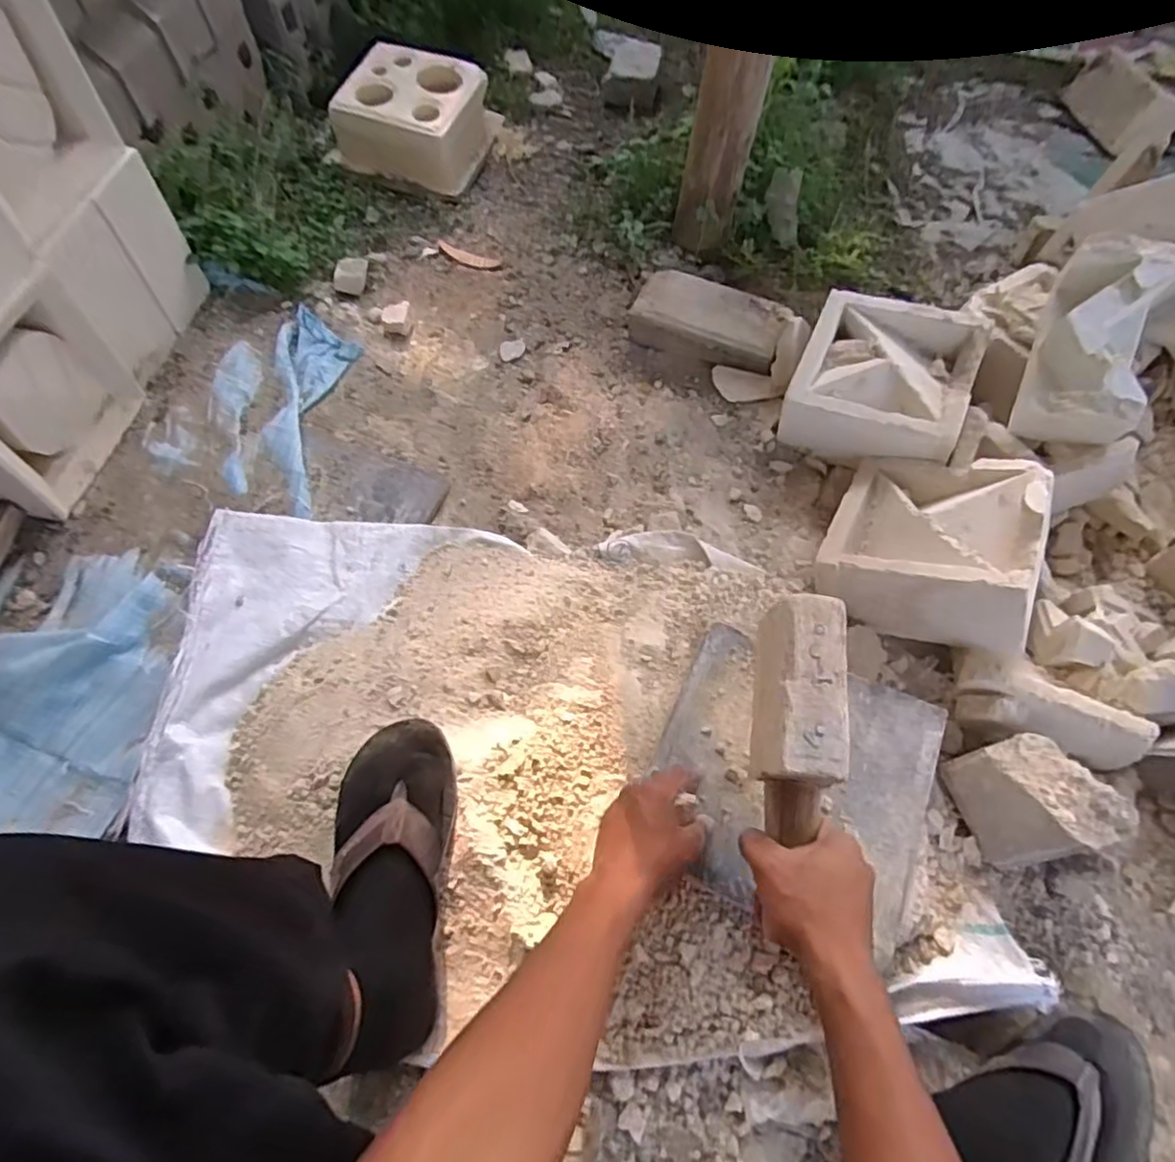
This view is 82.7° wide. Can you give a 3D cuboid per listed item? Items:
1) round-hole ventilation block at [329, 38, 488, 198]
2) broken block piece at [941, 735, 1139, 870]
[{"bbox_3d":[-0.302,-0.809,1.169,0.237,0.109,0.219,14,64,7],"label":"round-hole ventilation block"},{"bbox_3d":[0.423,0.206,0.637,0.109,0.081,0.108,-16,65,-8],"label":"broken block piece"}]

